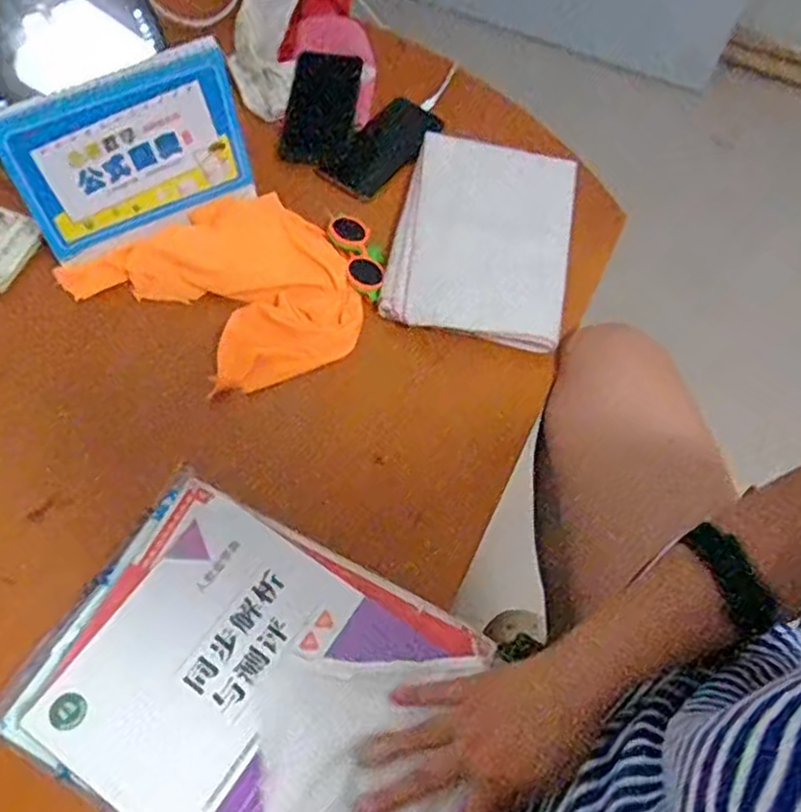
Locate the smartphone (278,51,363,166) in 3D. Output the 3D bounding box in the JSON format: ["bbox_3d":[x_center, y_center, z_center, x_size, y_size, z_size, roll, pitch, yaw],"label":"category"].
[{"bbox_3d":[-0.093,-0.348,0.839,0.078,0.013,0.134,10,89,-3],"label":"smartphone"}]

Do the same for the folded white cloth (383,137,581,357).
[{"bbox_3d":[0.087,-0.180,0.751,0.180,0.036,0.235,9,62,1],"label":"folded white cloth"}]

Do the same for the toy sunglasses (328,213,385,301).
[{"bbox_3d":[-0.042,-0.162,0.742,0.048,0.028,0.117,-13,64,-10],"label":"toy sunglasses"}]

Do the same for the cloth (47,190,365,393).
[{"bbox_3d":[-0.172,-0.105,0.707,0.234,0.027,0.220,-29,68,-17],"label":"cloth"}]

